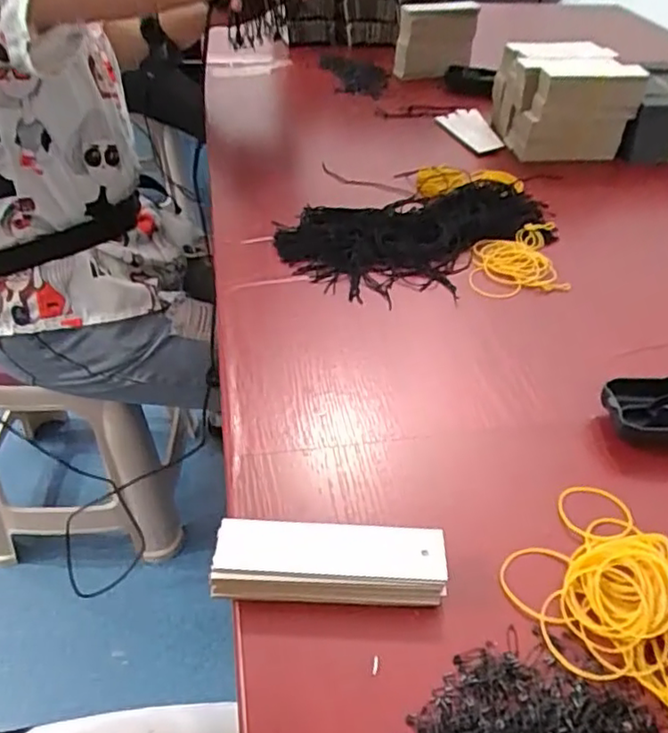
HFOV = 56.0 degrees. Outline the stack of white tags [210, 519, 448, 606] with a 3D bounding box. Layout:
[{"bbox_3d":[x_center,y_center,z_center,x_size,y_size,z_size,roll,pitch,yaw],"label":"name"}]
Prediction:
[{"bbox_3d":[-0.003,0.112,0.358,0.127,0.028,0.036,3,42,-1],"label":"stack of white tags"}]

